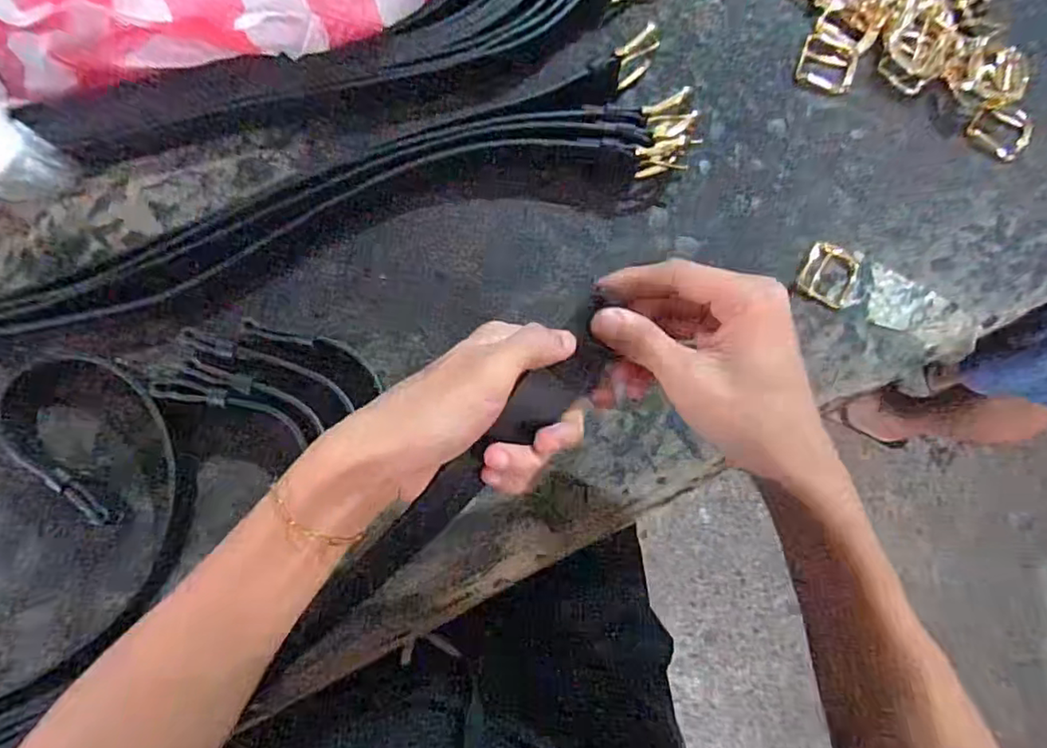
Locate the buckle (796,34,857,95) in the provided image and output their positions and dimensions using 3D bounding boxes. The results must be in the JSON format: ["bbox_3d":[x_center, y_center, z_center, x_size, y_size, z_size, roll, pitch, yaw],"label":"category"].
[{"bbox_3d":[0.236,-0.240,0.468,0.041,0.009,0.041,18,78,3],"label":"buckle"}]

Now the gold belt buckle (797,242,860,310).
[{"bbox_3d":[0.218,-0.071,0.433,0.036,0.004,0.042,26,79,4],"label":"gold belt buckle"}]

